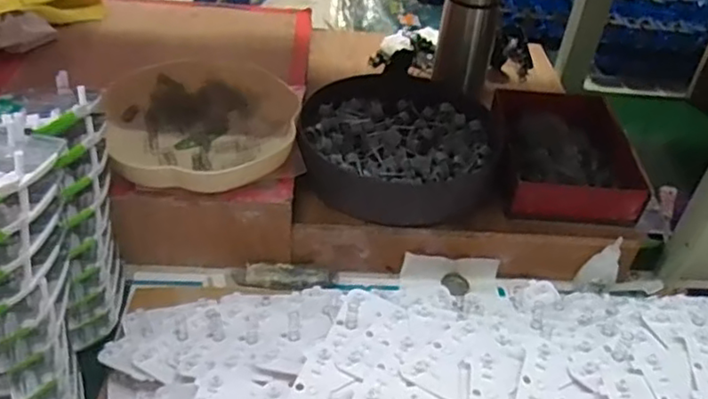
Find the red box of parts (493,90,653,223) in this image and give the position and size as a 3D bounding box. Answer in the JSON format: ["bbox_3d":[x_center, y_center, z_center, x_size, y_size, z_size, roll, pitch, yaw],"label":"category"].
[{"bbox_3d":[0.232,-0.058,0.692,0.149,0.048,0.180,3,41,-4],"label":"red box of parts"}]

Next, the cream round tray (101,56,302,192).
[{"bbox_3d":[-0.152,-0.081,0.664,0.191,0.041,0.202,4,40,-3],"label":"cream round tray"}]

